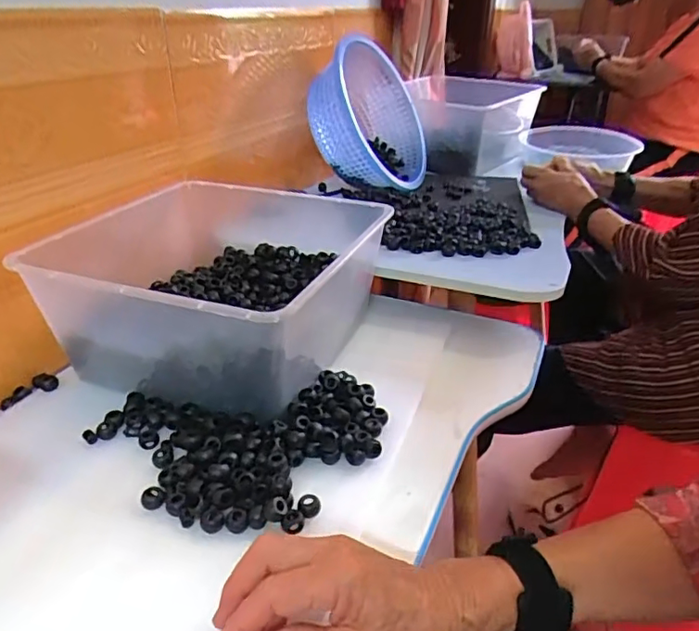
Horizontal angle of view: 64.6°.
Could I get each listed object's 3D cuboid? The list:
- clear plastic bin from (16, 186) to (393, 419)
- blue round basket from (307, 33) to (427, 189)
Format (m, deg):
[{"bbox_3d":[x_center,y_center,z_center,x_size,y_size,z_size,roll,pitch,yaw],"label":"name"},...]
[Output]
[{"bbox_3d":[-0.136,-0.042,0.629,0.301,0.128,0.325,10,31,17],"label":"clear plastic bin"},{"bbox_3d":[0.044,-0.370,1.095,0.140,0.296,0.299,-8,52,35],"label":"blue round basket"}]

